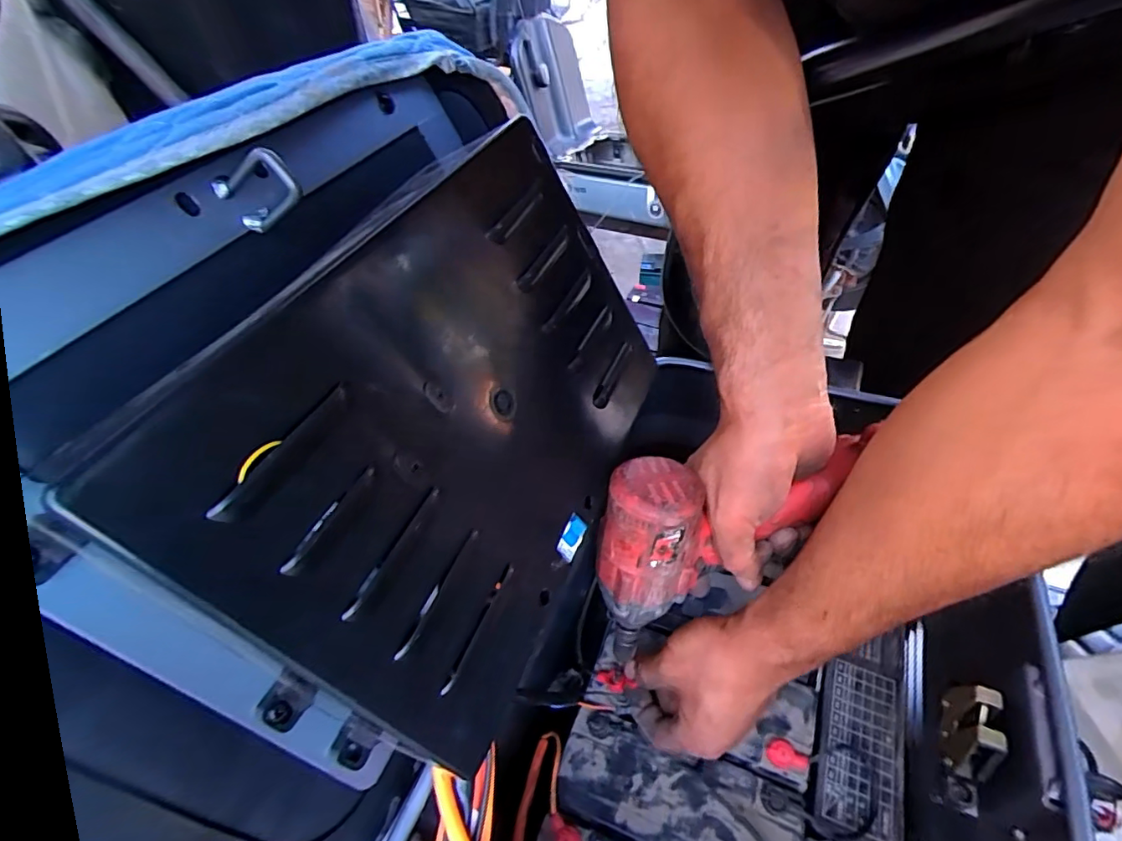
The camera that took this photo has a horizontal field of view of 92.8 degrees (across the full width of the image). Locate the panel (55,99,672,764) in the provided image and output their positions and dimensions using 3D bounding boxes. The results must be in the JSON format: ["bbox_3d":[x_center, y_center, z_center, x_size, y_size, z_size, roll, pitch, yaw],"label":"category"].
[{"bbox_3d":[-0.032,-0.006,0.270,0.010,0.188,0.285,-8,39,38],"label":"panel"}]

